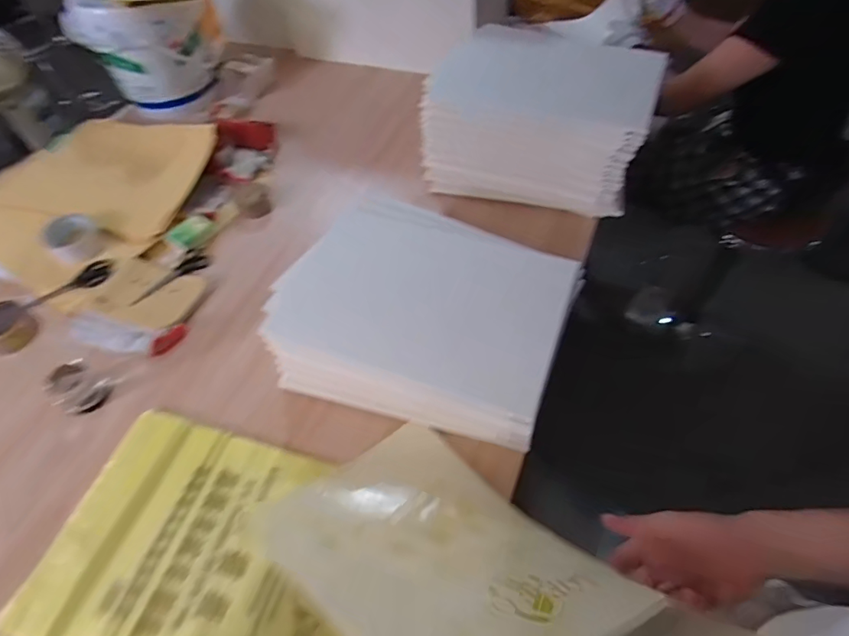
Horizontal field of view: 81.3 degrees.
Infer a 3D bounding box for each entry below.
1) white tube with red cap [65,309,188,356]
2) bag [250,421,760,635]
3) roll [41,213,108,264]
[{"bbox_3d":[-0.485,0.025,0.804,0.191,0.026,0.060,7,53,8],"label":"white tube with red cap"},{"bbox_3d":[0.024,0.226,0.472,0.257,0.055,0.422,-2,10,-41],"label":"bag"},{"bbox_3d":[-0.643,-0.147,0.912,0.073,0.064,0.089,33,61,24],"label":"roll"}]

